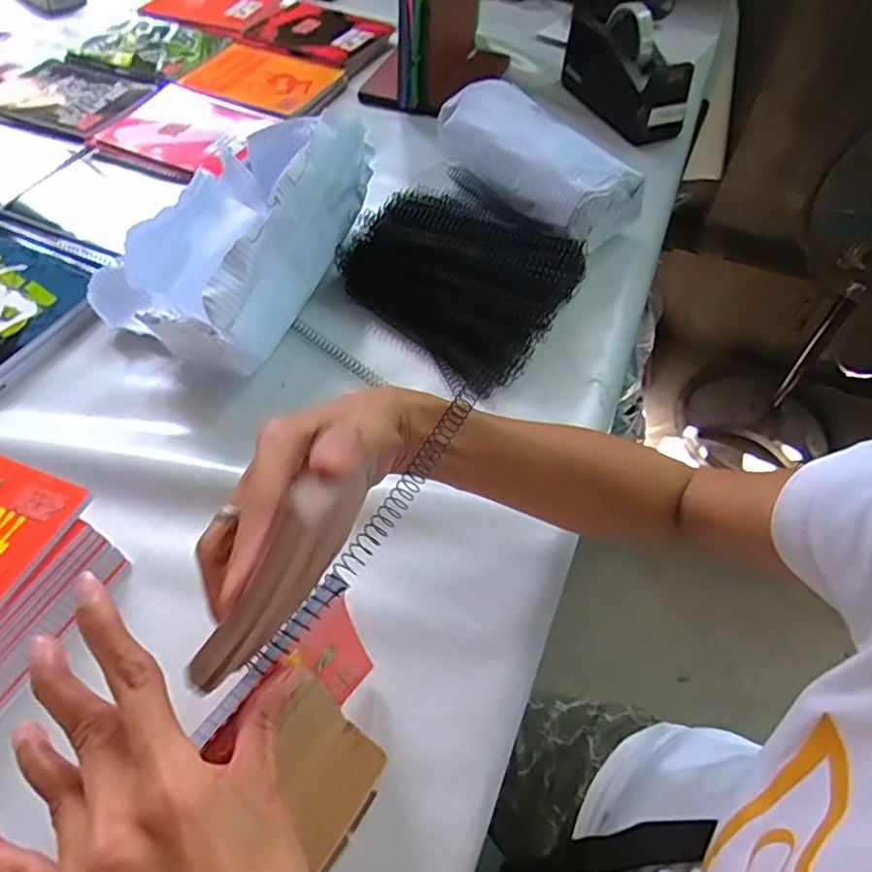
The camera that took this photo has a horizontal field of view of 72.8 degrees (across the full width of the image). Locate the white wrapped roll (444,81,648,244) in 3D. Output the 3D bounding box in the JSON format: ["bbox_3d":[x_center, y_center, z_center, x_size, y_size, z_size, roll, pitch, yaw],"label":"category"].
[{"bbox_3d":[0.111,-0.312,0.684,0.101,0.092,0.254,-28,60,-20],"label":"white wrapped roll"}]

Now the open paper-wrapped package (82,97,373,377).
[{"bbox_3d":[-0.198,-0.207,0.572,0.195,0.144,0.281,18,55,11],"label":"open paper-wrapped package"}]

